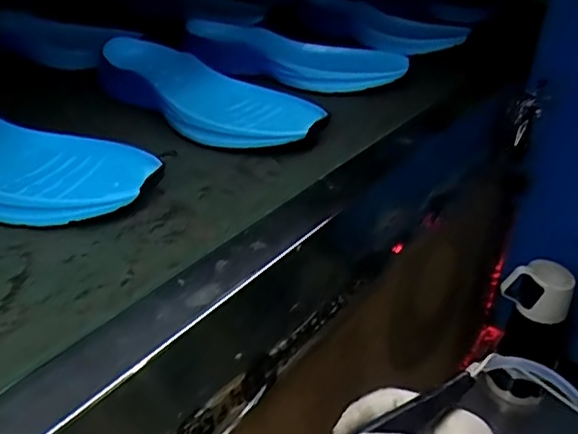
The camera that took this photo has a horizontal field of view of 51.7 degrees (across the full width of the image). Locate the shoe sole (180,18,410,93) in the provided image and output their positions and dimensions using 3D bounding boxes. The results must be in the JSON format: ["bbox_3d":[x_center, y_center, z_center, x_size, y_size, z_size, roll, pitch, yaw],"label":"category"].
[{"bbox_3d":[-0.001,-0.188,0.682,0.251,0.034,0.078,21,38,22],"label":"shoe sole"}]

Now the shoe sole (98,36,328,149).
[{"bbox_3d":[-0.086,-0.118,0.578,0.250,0.033,0.097,24,37,30],"label":"shoe sole"}]

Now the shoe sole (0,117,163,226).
[{"bbox_3d":[-0.223,-0.046,0.459,0.252,0.040,0.101,12,32,13],"label":"shoe sole"}]

